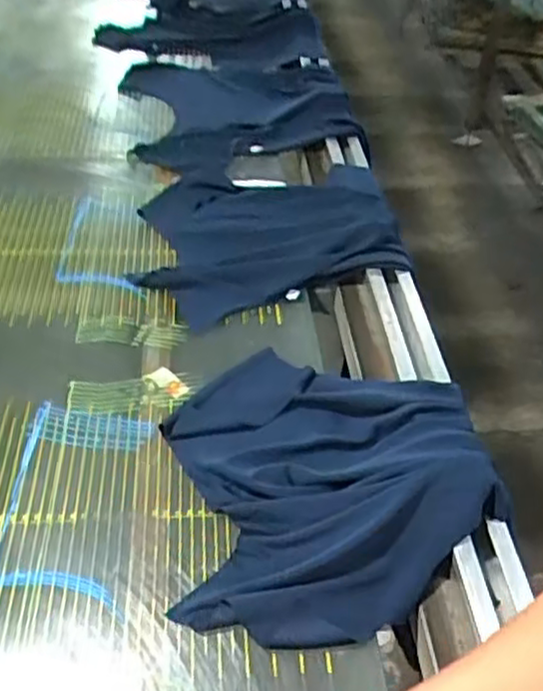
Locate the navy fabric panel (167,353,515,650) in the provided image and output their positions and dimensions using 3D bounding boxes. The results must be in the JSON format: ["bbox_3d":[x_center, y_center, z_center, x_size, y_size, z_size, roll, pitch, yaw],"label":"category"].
[{"bbox_3d":[0.049,0.107,0.637,0.281,0.043,0.295,0,42,-3],"label":"navy fabric panel"}]

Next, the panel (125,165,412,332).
[{"bbox_3d":[-0.005,-0.141,0.915,0.318,0.072,0.289,-3,42,-6],"label":"panel"}]

